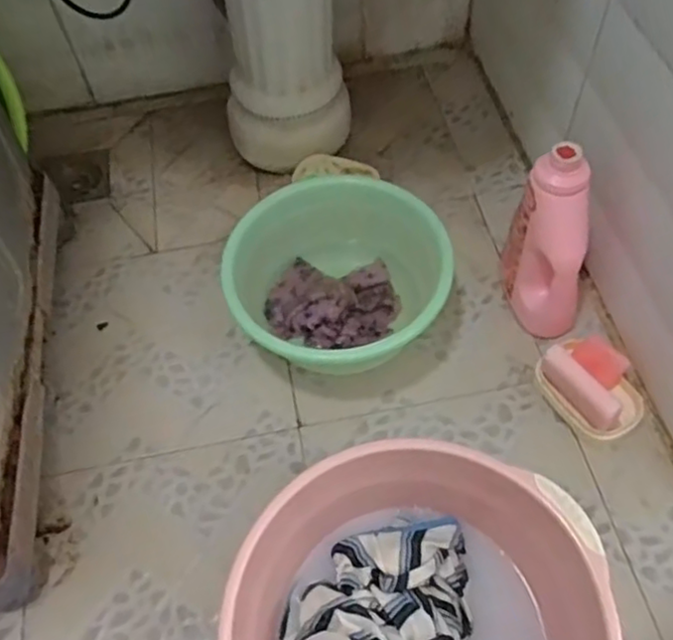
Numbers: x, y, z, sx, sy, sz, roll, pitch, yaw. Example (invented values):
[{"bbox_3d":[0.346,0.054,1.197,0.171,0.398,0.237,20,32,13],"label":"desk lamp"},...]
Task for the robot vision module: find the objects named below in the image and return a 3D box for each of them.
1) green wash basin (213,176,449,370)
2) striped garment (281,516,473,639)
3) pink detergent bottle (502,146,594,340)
[{"bbox_3d":[0.005,-0.035,0.782,0.238,0.127,0.219,-1,56,2],"label":"green wash basin"},{"bbox_3d":[0.042,0.270,0.588,0.197,0.076,0.172,-13,56,-6],"label":"striped garment"},{"bbox_3d":[0.240,-0.080,0.751,0.062,0.218,0.114,-8,56,-3],"label":"pink detergent bottle"}]

